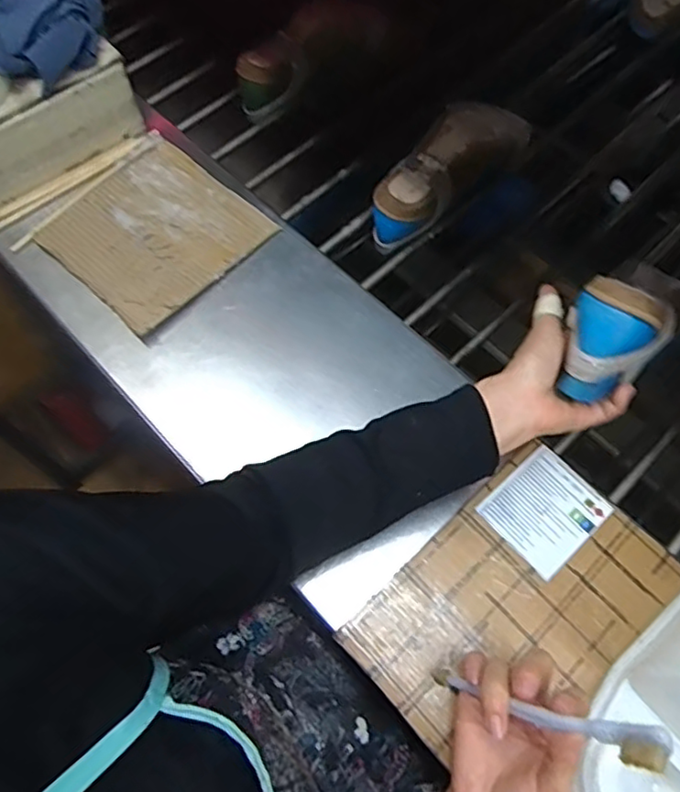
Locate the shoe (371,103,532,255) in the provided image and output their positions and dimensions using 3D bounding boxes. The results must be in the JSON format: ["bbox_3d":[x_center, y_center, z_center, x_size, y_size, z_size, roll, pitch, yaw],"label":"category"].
[{"bbox_3d":[0.123,-0.244,0.689,0.089,0.080,0.229,37,69,16],"label":"shoe"}]

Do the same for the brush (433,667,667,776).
[{"bbox_3d":[0.115,0.190,0.376,0.012,0.176,0.022,37,64,-19],"label":"brush"}]

